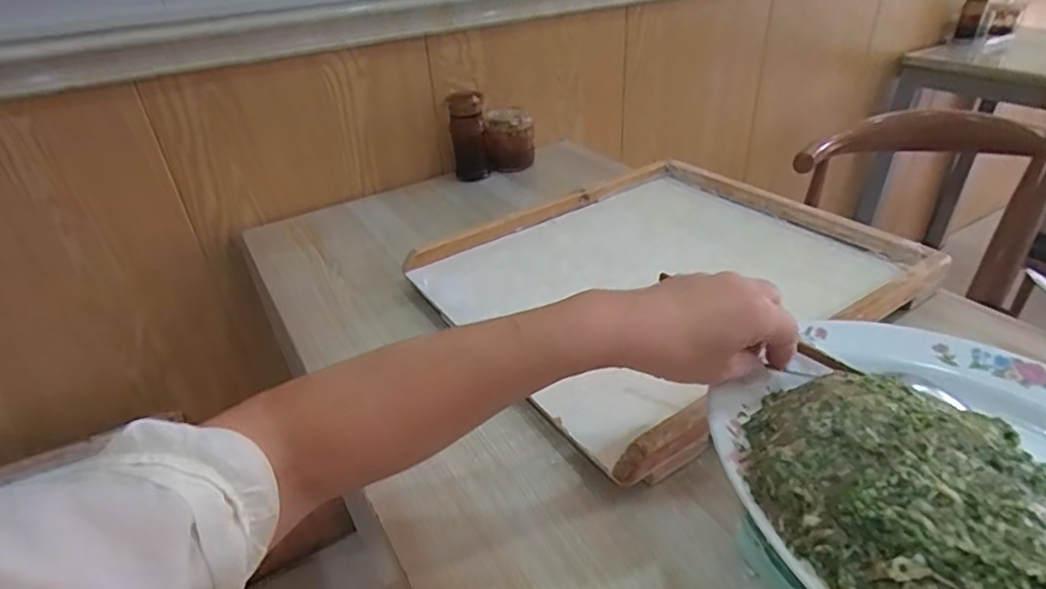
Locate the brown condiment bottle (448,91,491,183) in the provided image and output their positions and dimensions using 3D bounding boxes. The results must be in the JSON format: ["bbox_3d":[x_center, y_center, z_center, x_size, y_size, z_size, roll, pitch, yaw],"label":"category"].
[{"bbox_3d":[-0.087,-0.253,0.939,0.057,0.139,0.048,-7,33,-5],"label":"brown condiment bottle"}]

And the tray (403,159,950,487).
[{"bbox_3d":[0.154,-0.026,0.645,0.453,0.041,0.393,-23,37,-26],"label":"tray"}]

